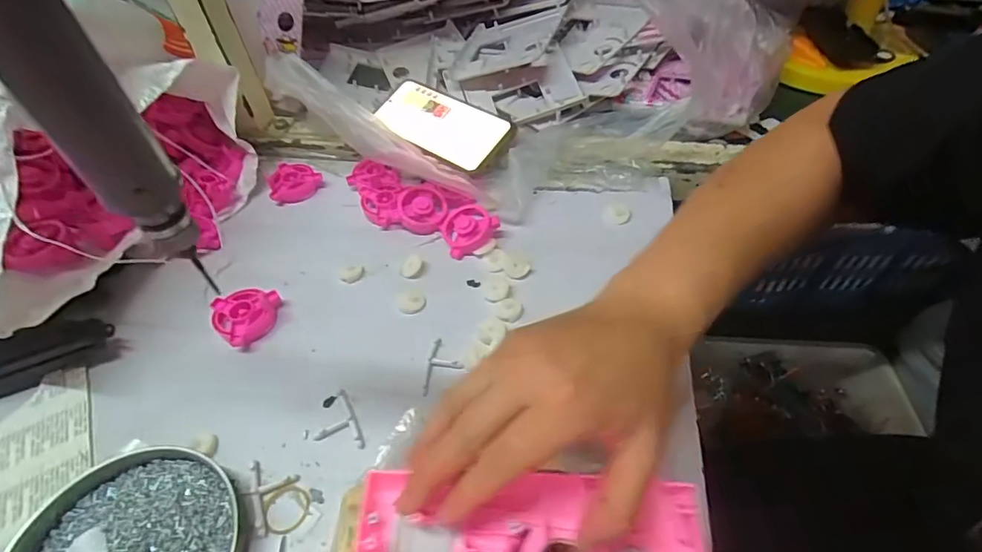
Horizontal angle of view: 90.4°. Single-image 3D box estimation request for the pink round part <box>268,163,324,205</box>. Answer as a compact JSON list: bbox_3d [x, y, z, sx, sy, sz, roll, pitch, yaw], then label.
[{"bbox_3d":[-0.211,-0.102,0.524,0.054,0.019,0.044,-17,51,-10],"label":"pink round part"}]

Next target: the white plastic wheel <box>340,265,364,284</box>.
[{"bbox_3d":[-0.126,-0.002,0.441,0.022,0.004,0.018,-14,50,-8],"label":"white plastic wheel"}]

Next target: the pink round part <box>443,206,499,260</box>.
[{"bbox_3d":[-0.020,-0.045,0.462,0.051,0.021,0.048,-2,50,2],"label":"pink round part"}]

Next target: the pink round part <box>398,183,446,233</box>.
[{"bbox_3d":[-0.068,-0.067,0.481,0.045,0.022,0.048,-2,50,2],"label":"pink round part"}]

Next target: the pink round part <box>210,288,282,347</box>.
[{"bbox_3d":[-0.210,0.032,0.416,0.052,0.018,0.052,-2,50,2],"label":"pink round part"}]

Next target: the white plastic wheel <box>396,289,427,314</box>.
[{"bbox_3d":[-0.070,0.021,0.425,0.024,0.004,0.026,-2,50,2],"label":"white plastic wheel"}]

